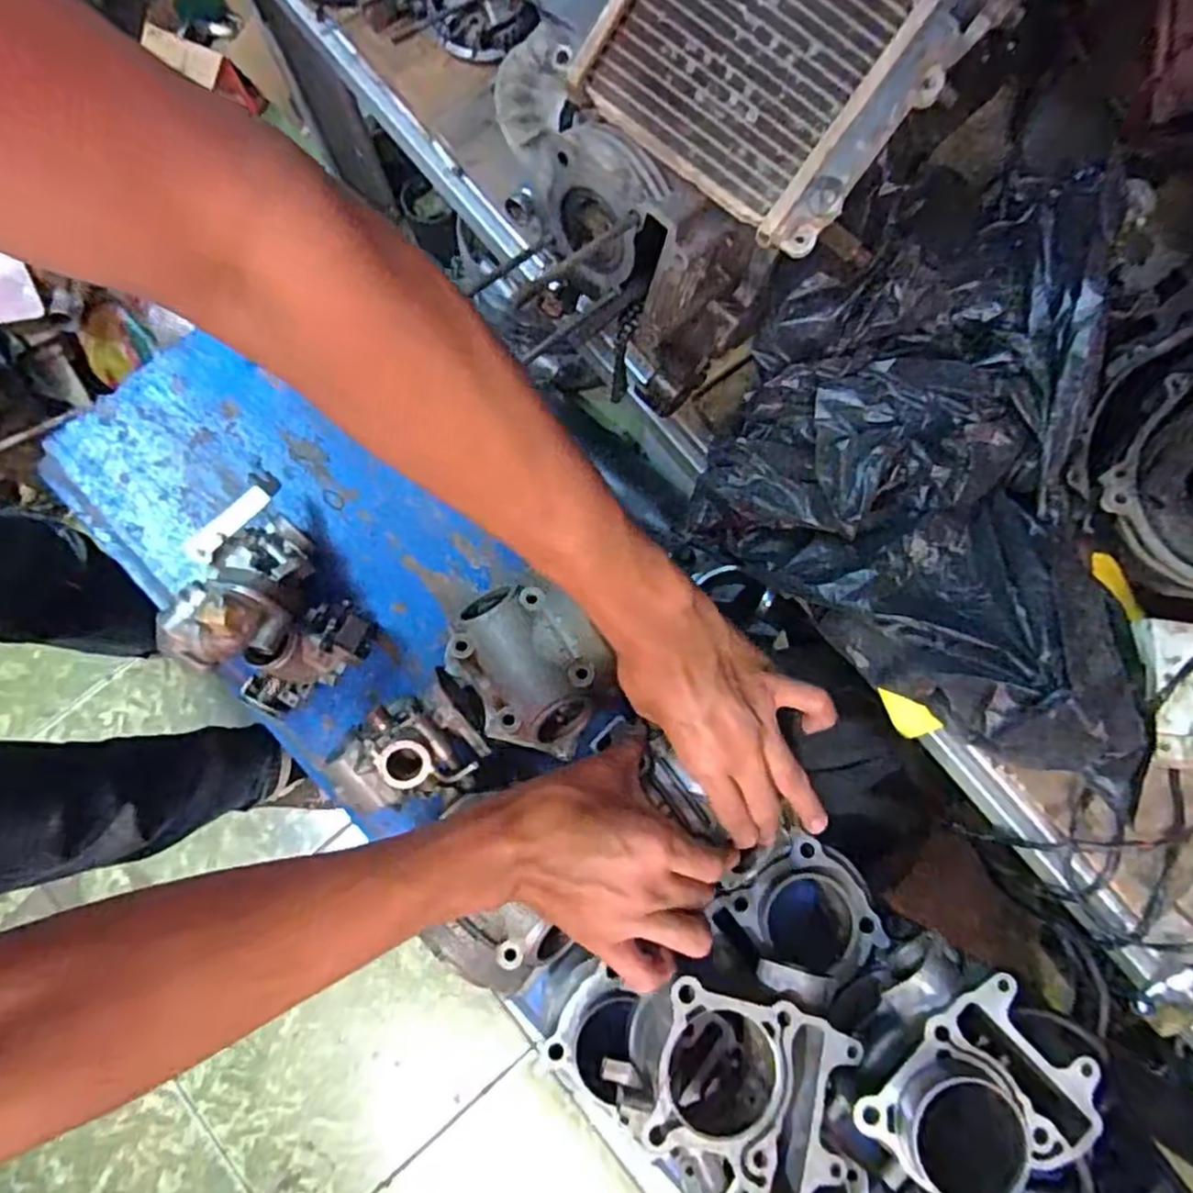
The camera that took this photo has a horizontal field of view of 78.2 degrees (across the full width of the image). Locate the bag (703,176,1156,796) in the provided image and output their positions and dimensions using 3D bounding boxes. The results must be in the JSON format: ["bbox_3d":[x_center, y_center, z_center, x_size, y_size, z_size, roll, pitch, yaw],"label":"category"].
[{"bbox_3d":[0.278,-0.126,0.562,0.328,0.132,0.430,27,80,5],"label":"bag"}]

